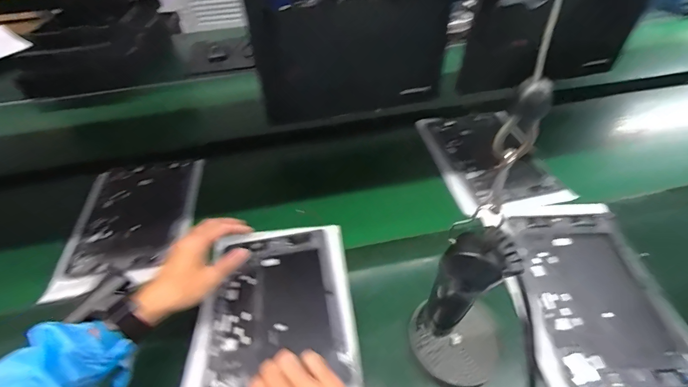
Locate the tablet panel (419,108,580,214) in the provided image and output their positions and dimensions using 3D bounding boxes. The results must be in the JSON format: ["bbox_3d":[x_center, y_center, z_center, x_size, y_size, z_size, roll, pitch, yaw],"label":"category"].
[{"bbox_3d":[0.281,-0.074,0.693,0.198,0.018,0.279,-9,48,-4],"label":"tablet panel"}]

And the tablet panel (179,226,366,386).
[{"bbox_3d":[-0.093,0.153,0.484,0.210,0.019,0.271,-7,37,-3],"label":"tablet panel"}]

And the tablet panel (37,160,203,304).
[{"bbox_3d":[-0.371,0.041,0.629,0.202,0.008,0.277,-10,48,-5],"label":"tablet panel"}]

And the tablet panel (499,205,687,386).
[{"bbox_3d":[0.337,0.129,0.493,0.202,0.011,0.280,-4,47,0],"label":"tablet panel"}]

